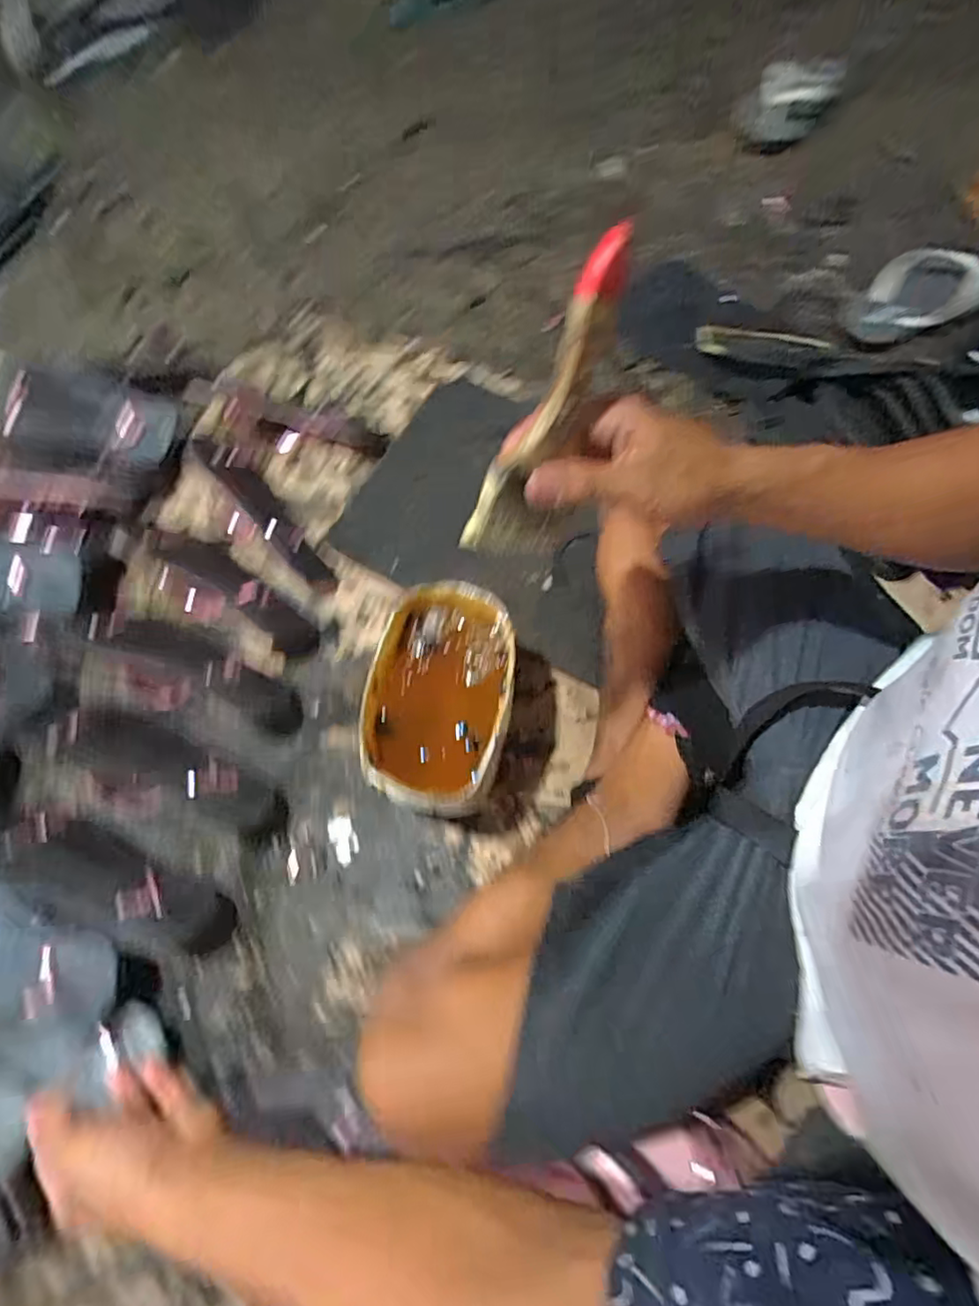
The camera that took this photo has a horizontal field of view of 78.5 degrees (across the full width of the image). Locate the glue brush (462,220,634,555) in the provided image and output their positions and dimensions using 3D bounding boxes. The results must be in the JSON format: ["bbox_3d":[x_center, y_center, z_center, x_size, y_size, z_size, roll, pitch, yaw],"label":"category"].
[{"bbox_3d":[0.037,-0.133,0.328,0.047,0.044,0.165,23,113,9],"label":"glue brush"}]

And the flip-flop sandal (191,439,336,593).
[{"bbox_3d":[-0.266,-0.171,0.687,0.061,0.064,0.249,-39,74,-13],"label":"flip-flop sandal"}]

